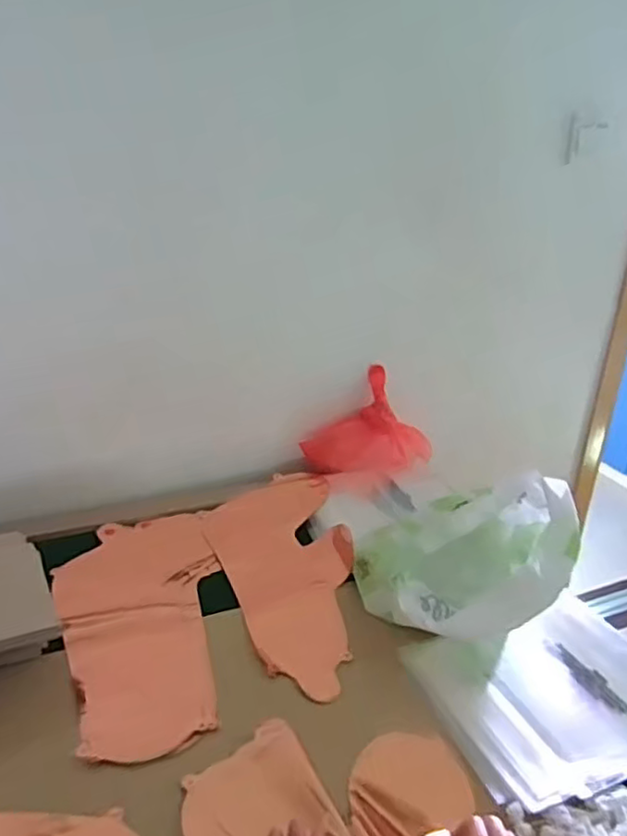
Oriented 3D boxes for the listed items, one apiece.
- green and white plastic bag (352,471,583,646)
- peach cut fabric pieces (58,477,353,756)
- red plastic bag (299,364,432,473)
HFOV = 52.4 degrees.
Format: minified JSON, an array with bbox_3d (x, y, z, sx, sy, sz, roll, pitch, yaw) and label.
[{"bbox_3d":[0.189,0.174,0.786,0.236,0.156,0.214,-5,26,-16],"label":"green and white plastic bag"},{"bbox_3d":[-0.115,0.228,0.853,0.408,0.018,0.404,-11,28,-23],"label":"peach cut fabric pieces"},{"bbox_3d":[0.099,0.018,1.136,0.218,0.150,0.143,7,25,10],"label":"red plastic bag"}]

